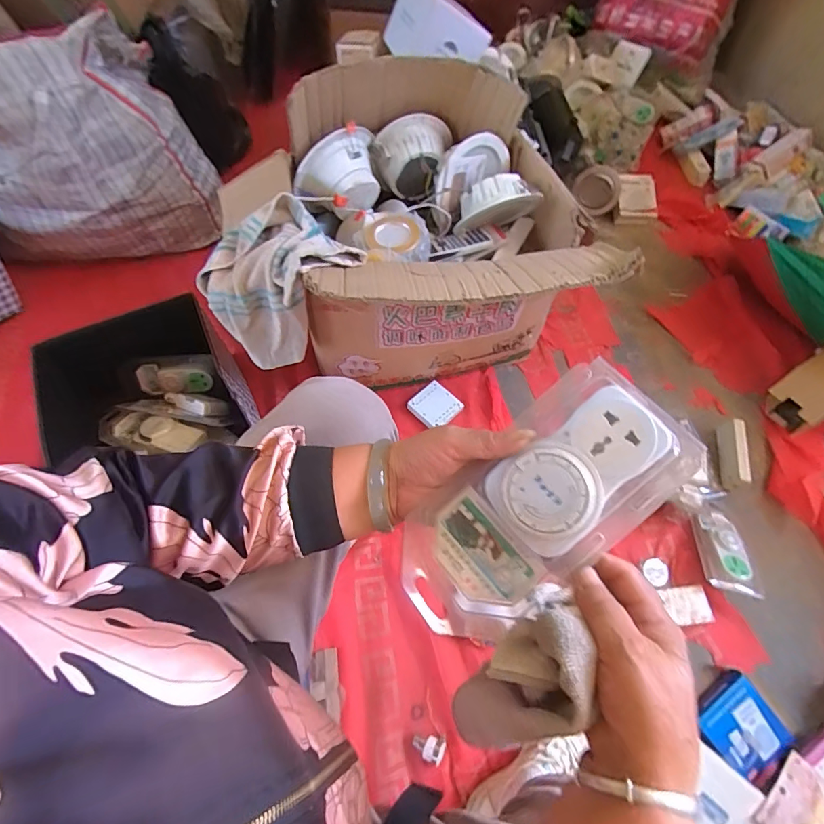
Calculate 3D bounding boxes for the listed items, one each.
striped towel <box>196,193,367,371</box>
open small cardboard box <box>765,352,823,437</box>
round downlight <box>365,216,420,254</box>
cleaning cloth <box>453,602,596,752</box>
[{"bbox_3d":[-0.210,-0.202,0.681,0.195,0.192,0.208,-32,67,-19],"label":"striped towel"},{"bbox_3d":[0.832,-0.044,0.917,0.150,0.090,0.109,-27,66,-16],"label":"open small cardboard box"},{"bbox_3d":[-0.032,-0.297,0.737,0.083,0.023,0.093,-28,66,-17],"label":"round downlight"},{"bbox_3d":[0.073,0.191,0.309,0.056,0.156,0.046,40,39,18],"label":"cleaning cloth"}]

